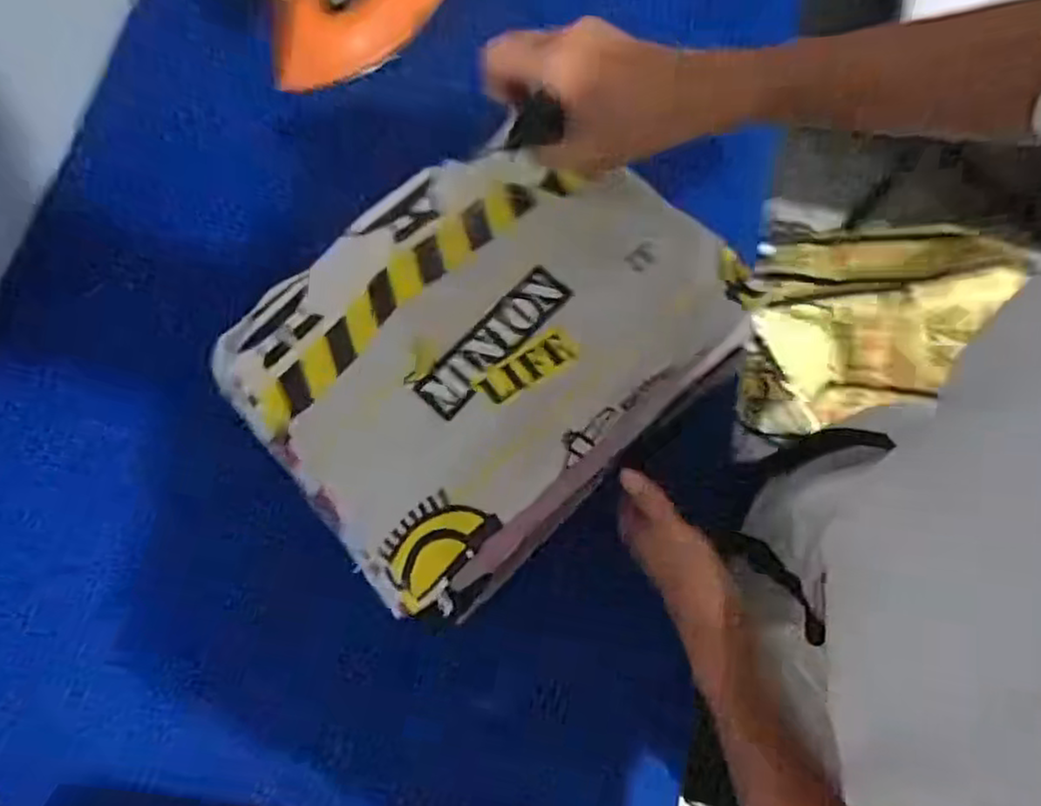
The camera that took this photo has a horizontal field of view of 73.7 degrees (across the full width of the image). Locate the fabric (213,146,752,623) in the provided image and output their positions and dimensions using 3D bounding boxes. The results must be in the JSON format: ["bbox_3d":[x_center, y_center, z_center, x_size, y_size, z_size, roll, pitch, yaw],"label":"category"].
[{"bbox_3d":[-0.021,-0.041,0.506,0.332,0.074,0.249,-39,79,-11],"label":"fabric"}]

